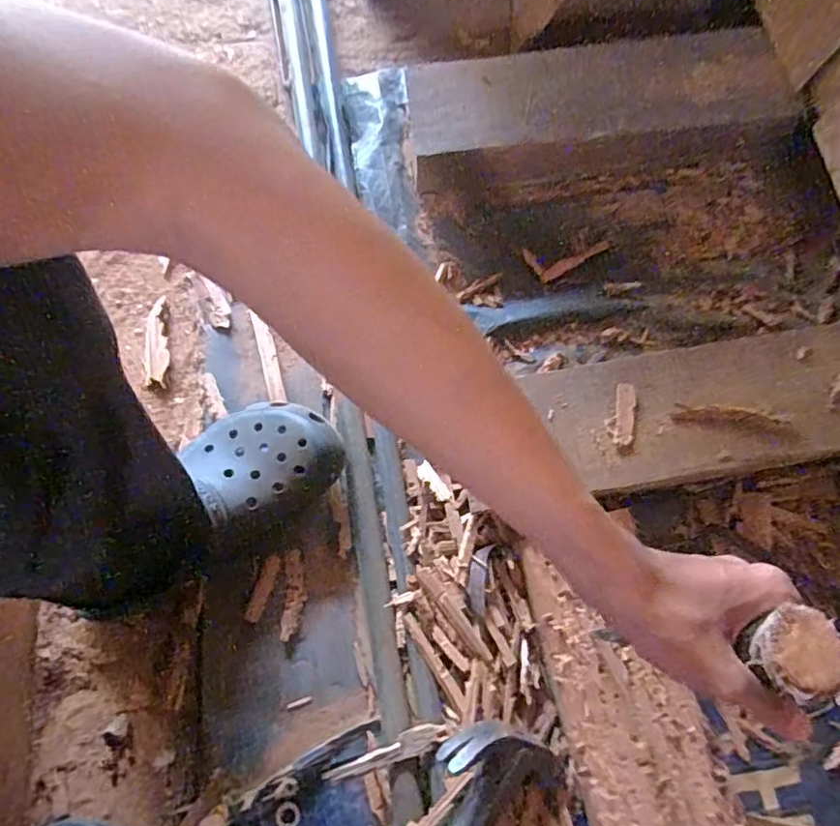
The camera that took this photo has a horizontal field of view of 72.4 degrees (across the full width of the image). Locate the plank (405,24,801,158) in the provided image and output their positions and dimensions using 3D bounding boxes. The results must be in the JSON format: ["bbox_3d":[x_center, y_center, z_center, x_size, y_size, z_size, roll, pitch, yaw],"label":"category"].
[{"bbox_3d":[0.176,-0.330,0.579,0.375,0.038,0.124,-8,74,-3],"label":"plank"}]

